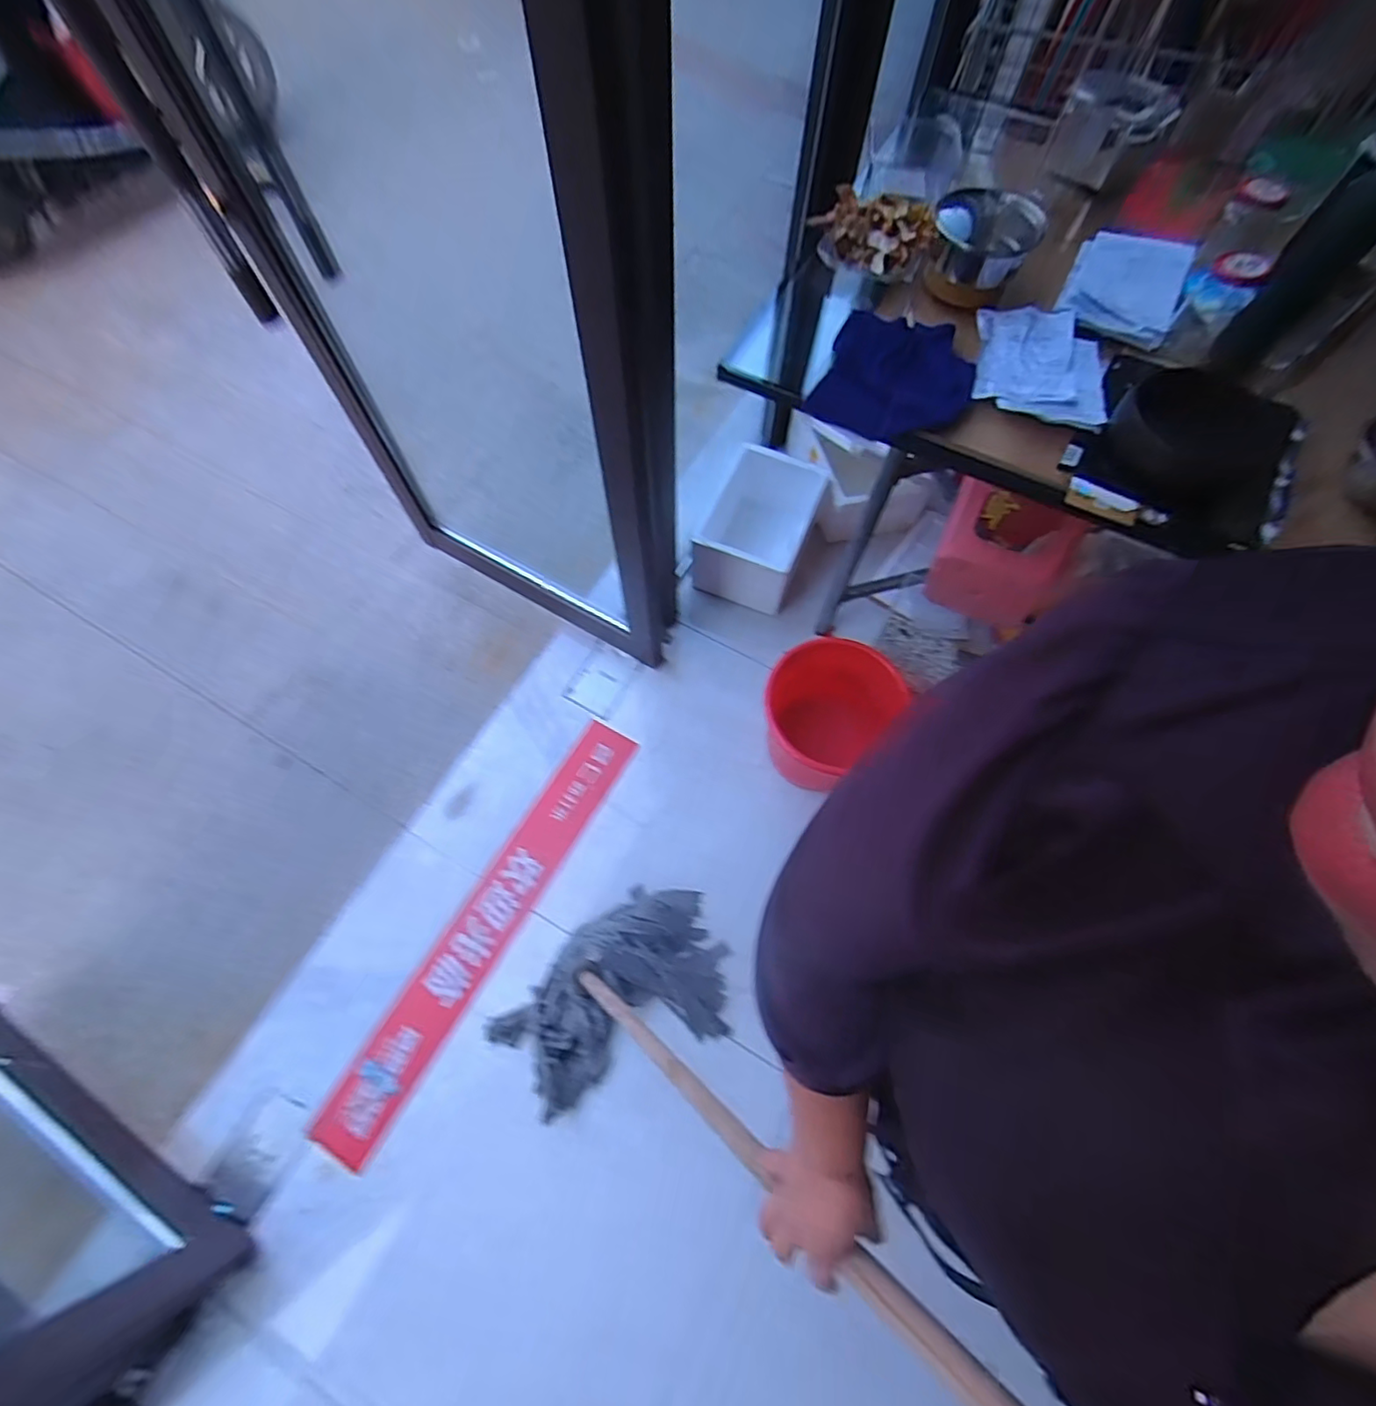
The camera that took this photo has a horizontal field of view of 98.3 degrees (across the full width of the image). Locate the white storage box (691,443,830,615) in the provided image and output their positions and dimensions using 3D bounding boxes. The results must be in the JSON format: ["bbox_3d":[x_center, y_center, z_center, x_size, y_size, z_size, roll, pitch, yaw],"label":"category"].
[{"bbox_3d":[0.191,-0.452,1.593,0.279,0.195,0.379,20,67,8],"label":"white storage box"}]

